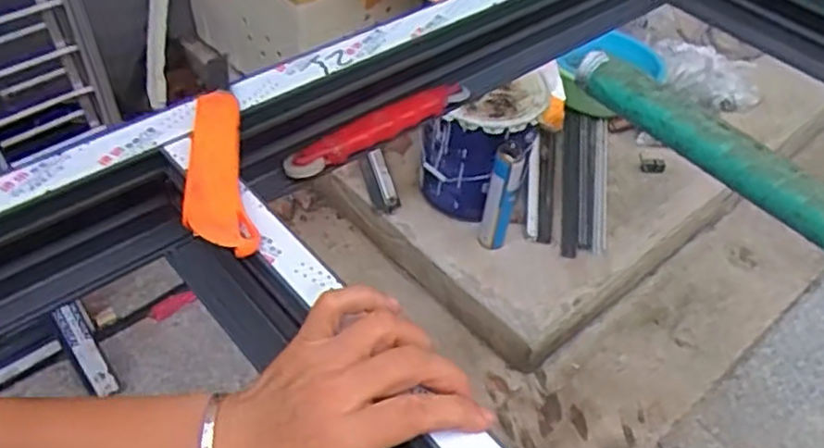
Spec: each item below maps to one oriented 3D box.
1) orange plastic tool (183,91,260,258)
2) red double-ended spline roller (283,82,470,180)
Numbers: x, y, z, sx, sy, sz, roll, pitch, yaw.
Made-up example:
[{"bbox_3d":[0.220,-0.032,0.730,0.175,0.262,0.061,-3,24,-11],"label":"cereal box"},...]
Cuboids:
[{"bbox_3d":[-0.128,-0.036,0.468,0.040,0.020,0.143,-8,49,-13],"label":"orange plastic tool"},{"bbox_3d":[-0.026,-0.086,0.627,0.190,0.024,0.022,-30,57,-28],"label":"red double-ended spline roller"}]

